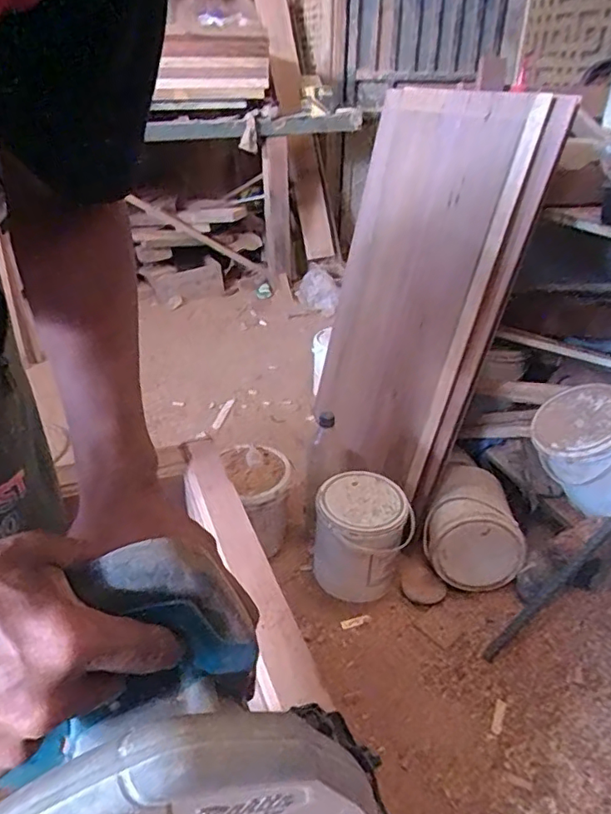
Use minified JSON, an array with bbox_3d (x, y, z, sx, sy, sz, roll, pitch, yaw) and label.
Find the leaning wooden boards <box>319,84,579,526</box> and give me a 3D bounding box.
[{"bbox_3d":[0.202,-0.253,1.293,0.075,0.882,0.754,2,26,-20],"label":"leaning wooden boards"}]

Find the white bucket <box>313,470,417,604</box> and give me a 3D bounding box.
[{"bbox_3d":[0.116,0.274,1.154,0.191,0.215,0.190,1,30,-2],"label":"white bucket"}]

